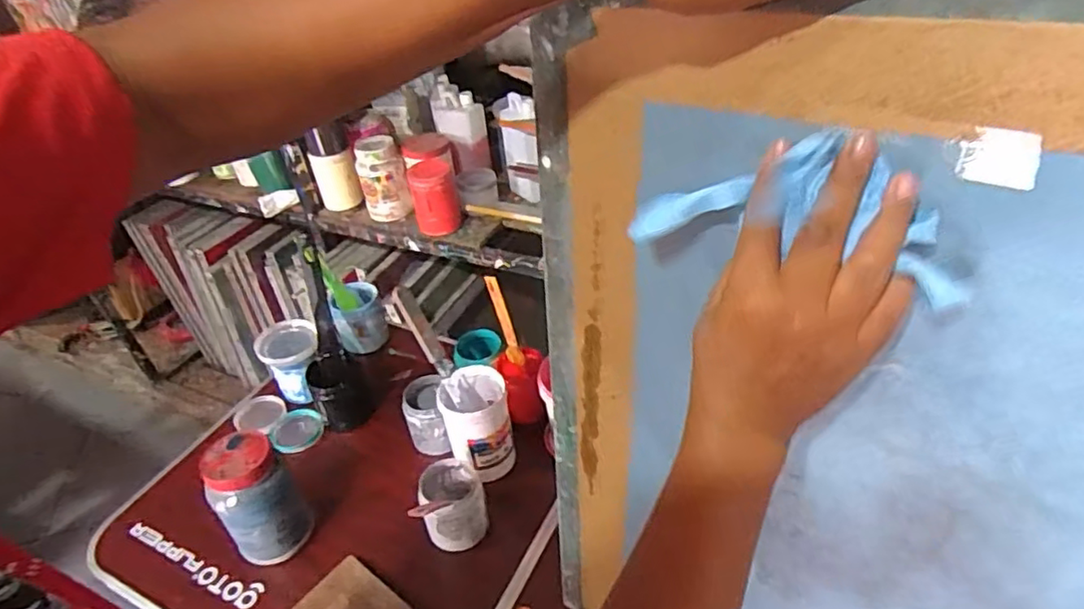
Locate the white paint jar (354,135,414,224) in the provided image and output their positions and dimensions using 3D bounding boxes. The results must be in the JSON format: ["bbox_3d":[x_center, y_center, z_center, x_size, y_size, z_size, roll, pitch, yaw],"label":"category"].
[{"bbox_3d":[-0.342,-0.266,1.369,0.097,0.183,0.097,-14,40,-10],"label":"white paint jar"}]

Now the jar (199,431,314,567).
[{"bbox_3d":[-0.375,0.258,0.834,0.097,0.171,0.082,-31,45,-28],"label":"jar"}]

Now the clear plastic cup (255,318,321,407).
[{"bbox_3d":[-0.418,0.095,1.073,0.095,0.106,0.098,-4,39,3],"label":"clear plastic cup"}]

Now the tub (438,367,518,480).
[{"bbox_3d":[-0.090,0.185,0.926,0.091,0.152,0.111,-12,39,-7],"label":"tub"}]

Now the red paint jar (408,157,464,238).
[{"bbox_3d":[-0.221,-0.218,1.323,0.093,0.156,0.086,-11,39,-6],"label":"red paint jar"}]

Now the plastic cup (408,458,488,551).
[{"bbox_3d":[-0.122,0.269,0.859,0.090,0.087,0.088,-4,39,3],"label":"plastic cup"}]

